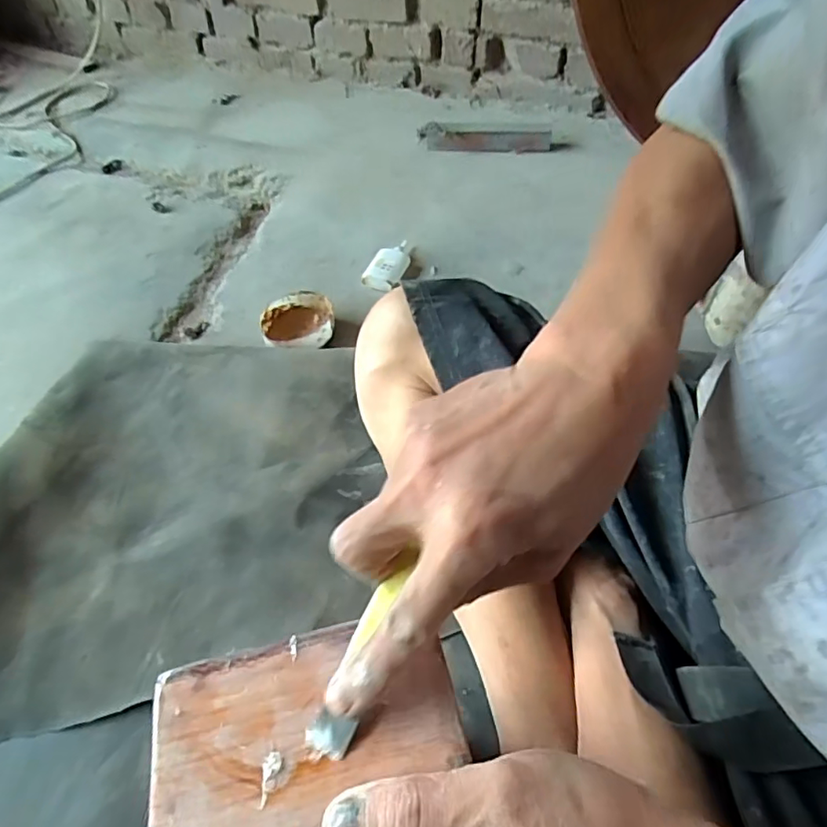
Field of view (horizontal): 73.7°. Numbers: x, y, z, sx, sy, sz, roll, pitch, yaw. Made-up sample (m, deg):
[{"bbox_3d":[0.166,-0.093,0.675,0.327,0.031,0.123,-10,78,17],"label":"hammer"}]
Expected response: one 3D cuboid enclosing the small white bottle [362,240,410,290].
[{"bbox_3d":[-0.035,-0.226,0.838,0.052,0.029,0.097,15,53,14],"label":"small white bottle"}]

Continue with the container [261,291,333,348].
[{"bbox_3d":[-0.155,-0.115,0.750,0.095,0.043,0.106,-12,52,-7],"label":"container"}]

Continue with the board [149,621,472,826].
[{"bbox_3d":[-0.041,0.135,0.220,0.120,0.006,0.092,-13,52,-7],"label":"board"}]

